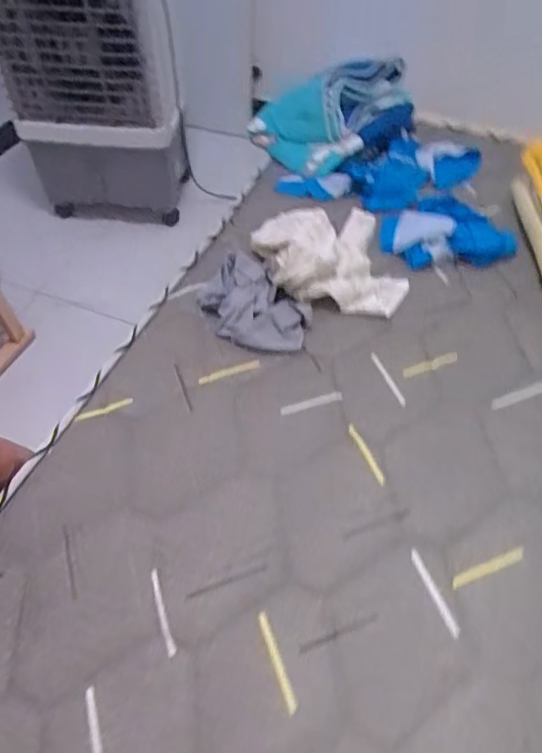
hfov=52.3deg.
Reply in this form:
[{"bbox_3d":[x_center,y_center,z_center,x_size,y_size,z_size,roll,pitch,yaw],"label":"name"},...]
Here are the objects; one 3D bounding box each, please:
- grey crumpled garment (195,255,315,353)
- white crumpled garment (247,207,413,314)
[{"bbox_3d":[-0.036,-0.128,1.012,0.162,0.046,0.240,-34,59,-23],"label":"grey crumpled garment"},{"bbox_3d":[0.121,-0.236,1.074,0.260,0.070,0.285,1,51,-1],"label":"white crumpled garment"}]

